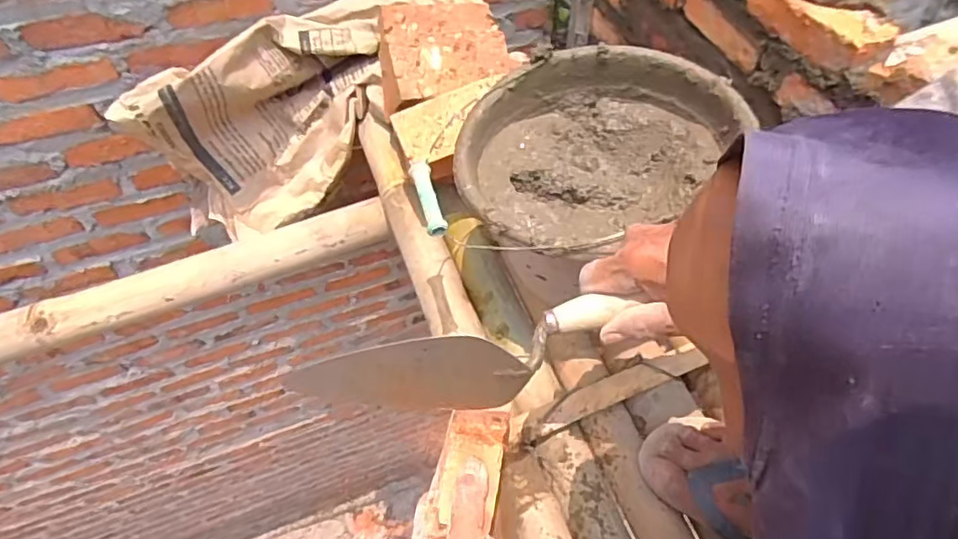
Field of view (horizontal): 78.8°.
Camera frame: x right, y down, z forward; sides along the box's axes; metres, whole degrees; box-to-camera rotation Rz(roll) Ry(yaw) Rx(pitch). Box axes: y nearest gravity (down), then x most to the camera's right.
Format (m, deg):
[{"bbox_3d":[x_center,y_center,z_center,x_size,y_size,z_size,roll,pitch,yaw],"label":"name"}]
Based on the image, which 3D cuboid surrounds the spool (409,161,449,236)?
[{"bbox_3d":[-0.045,-0.063,0.516,0.017,0.016,0.078,-14,55,-10],"label":"spool"}]

